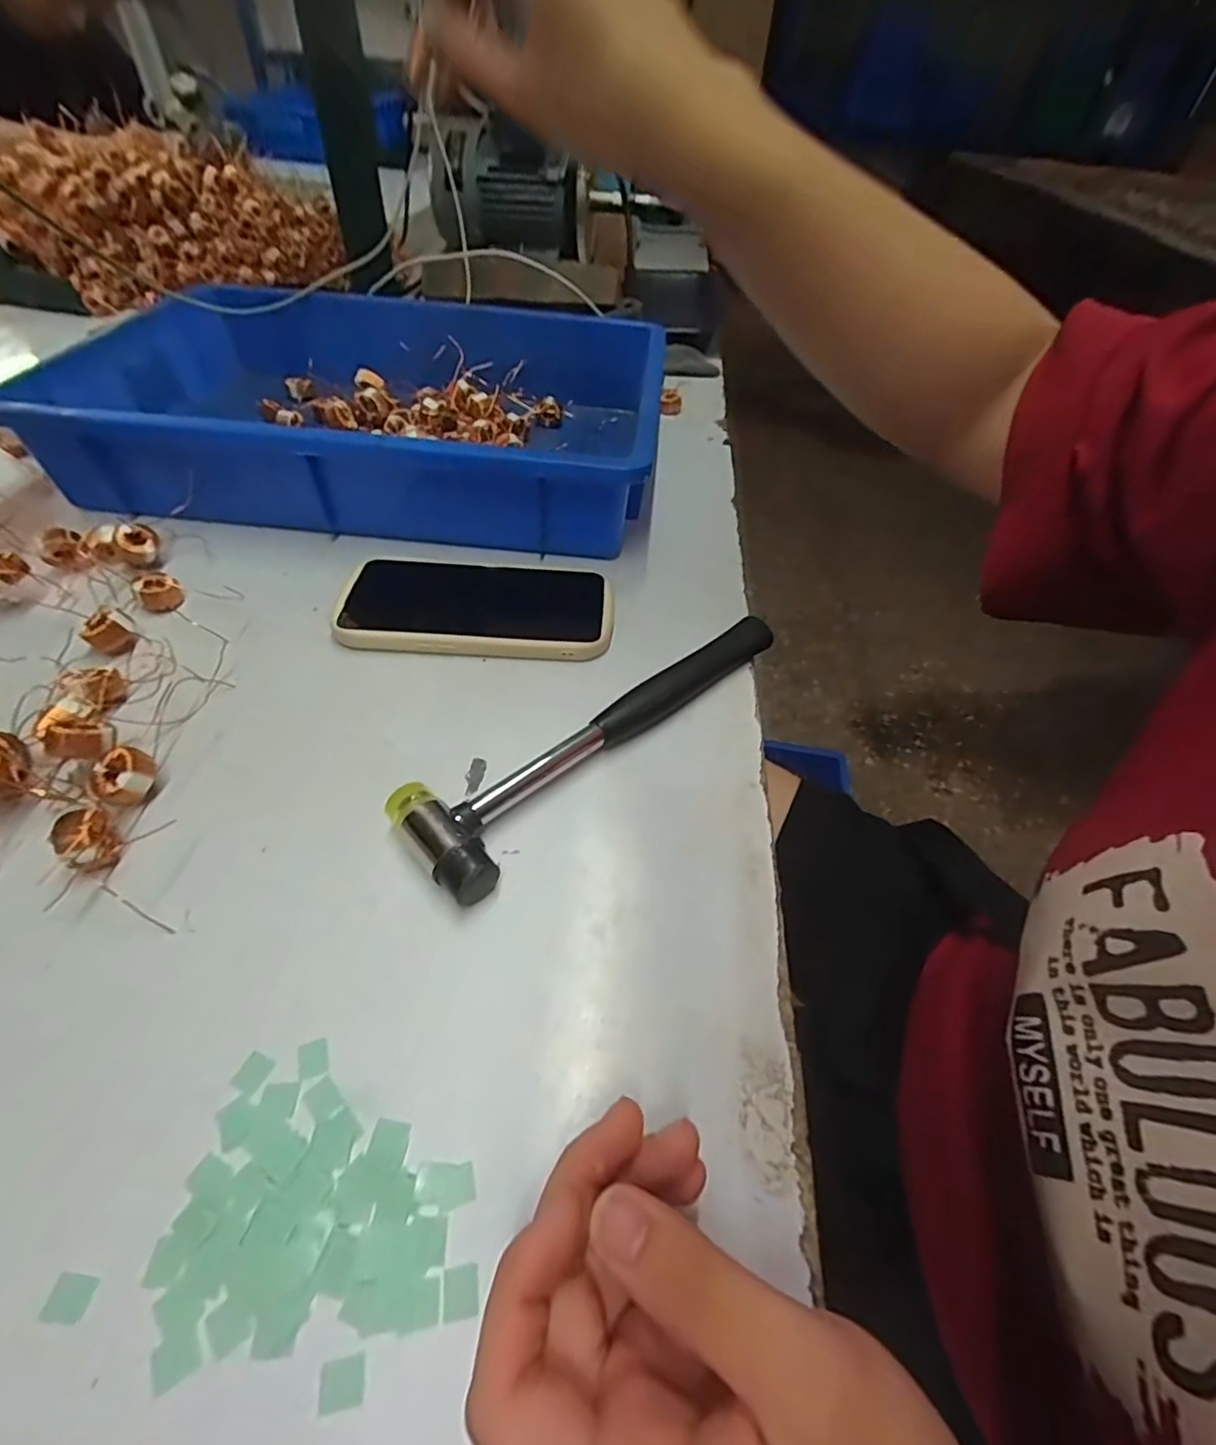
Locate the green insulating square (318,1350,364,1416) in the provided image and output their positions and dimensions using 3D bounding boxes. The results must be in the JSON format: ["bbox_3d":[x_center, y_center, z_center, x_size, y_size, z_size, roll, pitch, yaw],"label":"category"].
[{"bbox_3d":[-0.072,0.179,0.162,0.011,0.004,0.010,-8,50,-11],"label":"green insulating square"}]

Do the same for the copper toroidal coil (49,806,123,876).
[{"bbox_3d":[-0.218,0.050,0.252,0.022,0.020,0.019,36,55,25],"label":"copper toroidal coil"}]

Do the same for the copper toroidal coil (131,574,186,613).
[{"bbox_3d":[-0.282,-0.082,0.375,0.016,0.019,0.023,34,54,23],"label":"copper toroidal coil"}]

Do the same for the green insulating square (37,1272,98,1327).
[{"bbox_3d":[-0.154,0.165,0.171,0.012,0.004,0.010,6,49,1],"label":"green insulating square"}]

